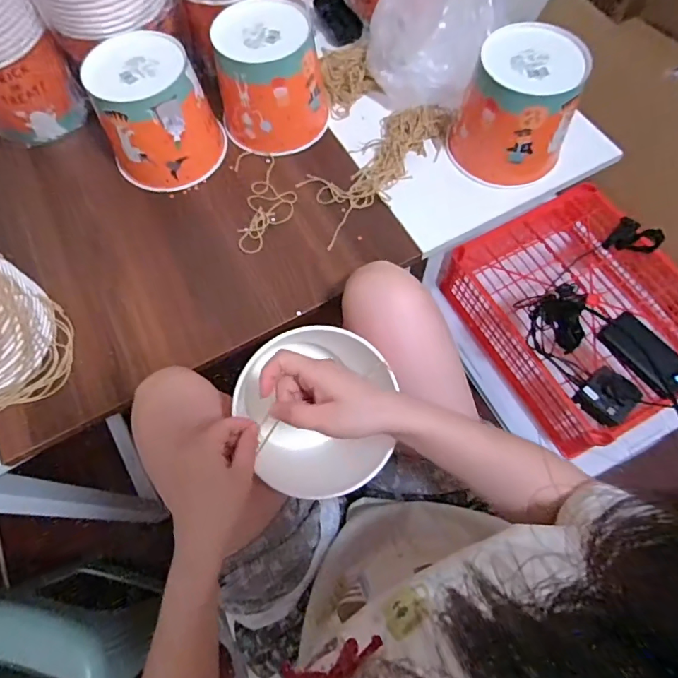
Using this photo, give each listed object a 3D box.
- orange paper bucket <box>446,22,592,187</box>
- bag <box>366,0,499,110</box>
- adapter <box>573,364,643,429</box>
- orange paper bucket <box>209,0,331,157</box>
[{"bbox_3d":[0.230,-0.300,0.606,0.135,0.133,0.133,-1,67,2],"label":"orange paper bucket"},{"bbox_3d":[0.125,-0.416,0.627,0.170,0.174,0.118,10,68,6],"label":"bag"},{"bbox_3d":[0.447,0.095,0.769,0.083,0.039,0.078,39,91,19],"label":"adapter"},{"bbox_3d":[-0.094,-0.359,0.640,0.147,0.130,0.142,-8,67,-1],"label":"orange paper bucket"}]

